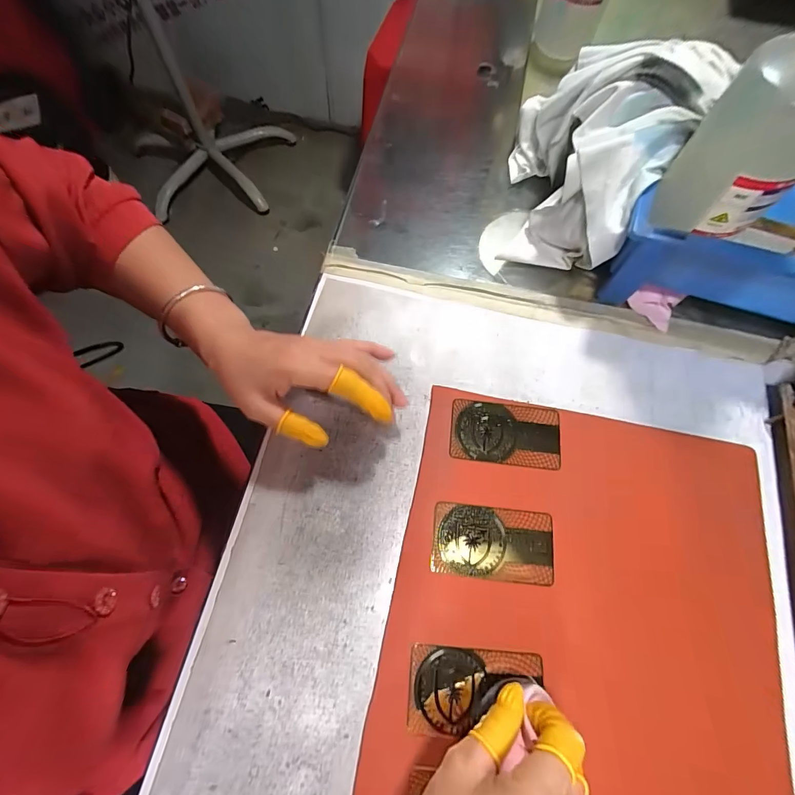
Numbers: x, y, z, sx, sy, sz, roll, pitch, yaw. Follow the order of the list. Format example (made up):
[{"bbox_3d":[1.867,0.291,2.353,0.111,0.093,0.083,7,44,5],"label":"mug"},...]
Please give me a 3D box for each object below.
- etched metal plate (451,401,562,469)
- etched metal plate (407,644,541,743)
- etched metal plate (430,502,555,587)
[{"bbox_3d":[0.085,0.028,0.301,0.085,0.004,0.048,7,71,0],"label":"etched metal plate"},{"bbox_3d":[0.050,0.187,0.241,0.084,0.007,0.047,4,67,2],"label":"etched metal plate"},{"bbox_3d":[0.069,0.105,0.276,0.085,0.005,0.048,6,71,1],"label":"etched metal plate"}]

